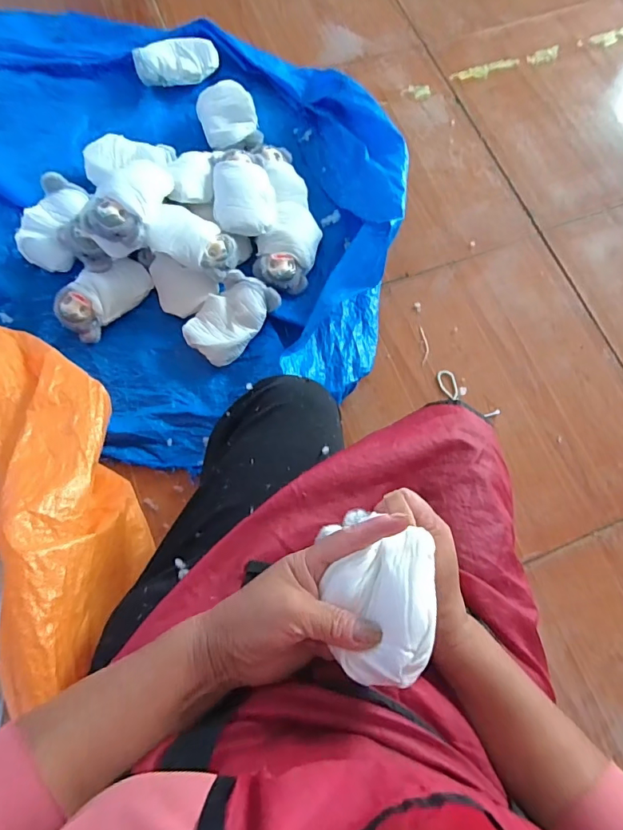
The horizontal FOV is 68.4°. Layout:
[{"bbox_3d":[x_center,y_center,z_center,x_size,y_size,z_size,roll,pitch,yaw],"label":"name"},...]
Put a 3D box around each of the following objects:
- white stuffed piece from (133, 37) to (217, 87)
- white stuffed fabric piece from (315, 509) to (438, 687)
[{"bbox_3d":[-0.311,-0.814,1.062,0.190,0.047,0.091,-9,76,-4],"label":"white stuffed piece"},{"bbox_3d":[0.045,0.122,0.306,0.074,0.050,0.102,-1,76,-2],"label":"white stuffed fabric piece"}]

